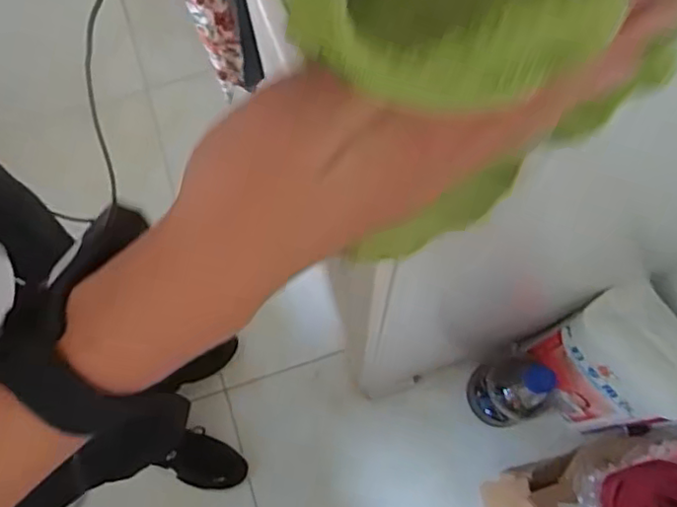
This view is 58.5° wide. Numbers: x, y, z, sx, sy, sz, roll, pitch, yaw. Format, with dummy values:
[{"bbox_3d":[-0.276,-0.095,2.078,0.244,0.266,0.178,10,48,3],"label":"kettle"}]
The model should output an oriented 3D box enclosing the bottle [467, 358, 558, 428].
[{"bbox_3d":[0.314,0.253,1.105,0.105,0.262,0.119,-16,72,-4],"label":"bottle"}]

